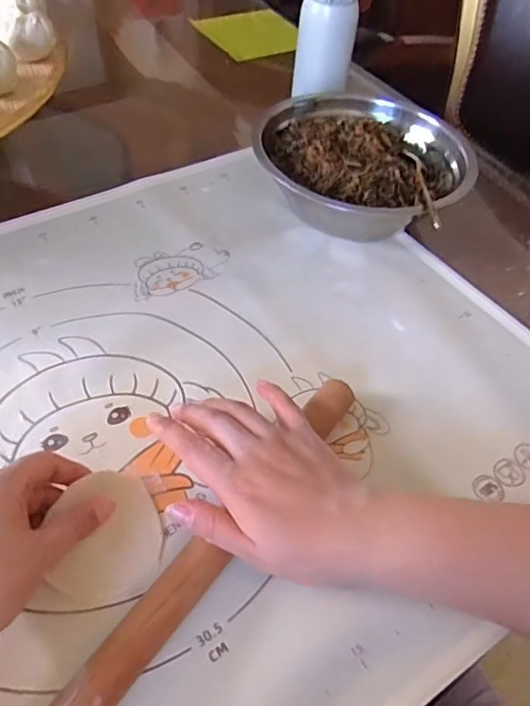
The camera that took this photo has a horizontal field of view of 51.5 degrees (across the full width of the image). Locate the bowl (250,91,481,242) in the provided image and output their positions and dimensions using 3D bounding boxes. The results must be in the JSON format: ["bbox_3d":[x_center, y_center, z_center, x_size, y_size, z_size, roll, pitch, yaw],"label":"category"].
[{"bbox_3d":[0.093,-0.178,0.542,0.204,0.076,0.178,-5,52,-10],"label":"bowl"}]

